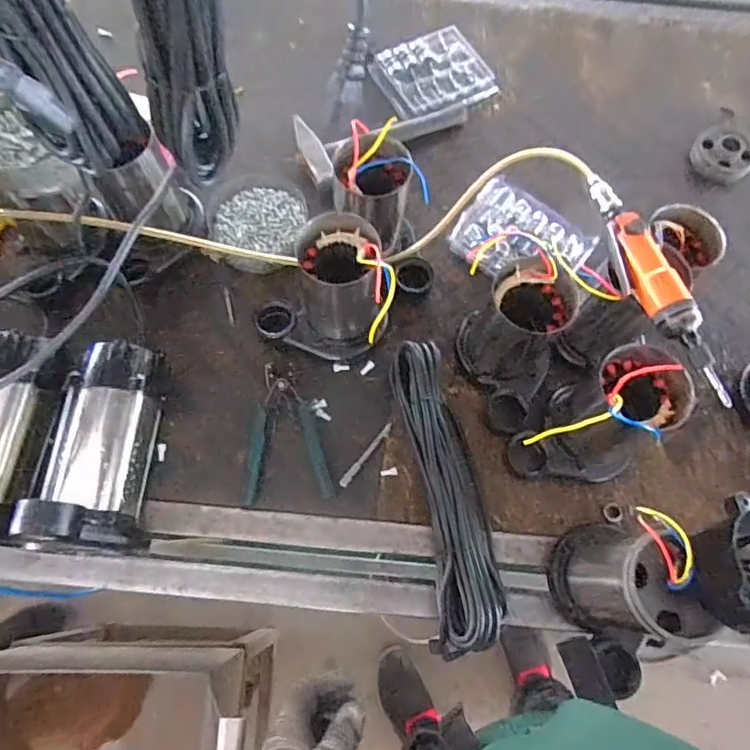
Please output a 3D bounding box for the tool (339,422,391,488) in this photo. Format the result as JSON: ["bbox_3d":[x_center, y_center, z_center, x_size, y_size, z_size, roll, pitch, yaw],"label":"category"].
[{"bbox_3d":[-0.009,0.099,0.664,0.011,0.010,0.099,37,73,11],"label":"tool"}]

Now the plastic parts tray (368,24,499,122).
[{"bbox_3d":[0.096,-0.499,0.882,0.174,0.024,0.143,-23,72,-10],"label":"plastic parts tray"}]

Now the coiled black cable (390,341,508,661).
[{"bbox_3d":[0.084,0.133,0.637,0.083,0.055,0.352,-6,70,-4],"label":"coiled black cable"}]

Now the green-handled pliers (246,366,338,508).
[{"bbox_3d":[-0.106,0.067,0.665,0.102,0.010,0.173,-3,70,-3],"label":"green-handled pliers"}]

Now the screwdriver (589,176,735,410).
[{"bbox_3d":[0.284,-0.096,0.546,0.046,0.035,0.269,-13,71,-6],"label":"screwdriver"}]

